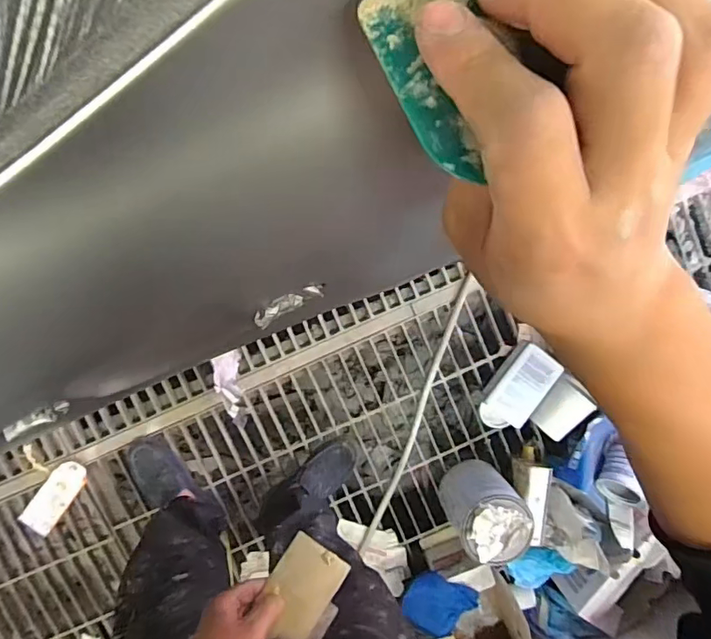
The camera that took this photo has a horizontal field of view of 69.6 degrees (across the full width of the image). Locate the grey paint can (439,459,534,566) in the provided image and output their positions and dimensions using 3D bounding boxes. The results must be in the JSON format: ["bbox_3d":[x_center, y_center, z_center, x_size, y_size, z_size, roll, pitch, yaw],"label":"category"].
[{"bbox_3d":[0.301,0.451,1.195,0.161,0.213,0.172,20,94,-6],"label":"grey paint can"}]

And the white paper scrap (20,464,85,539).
[{"bbox_3d":[-0.713,0.420,1.207,0.081,0.024,0.190,36,87,1],"label":"white paper scrap"}]

